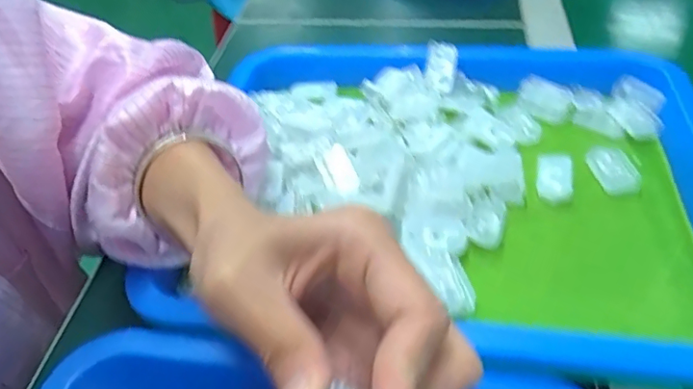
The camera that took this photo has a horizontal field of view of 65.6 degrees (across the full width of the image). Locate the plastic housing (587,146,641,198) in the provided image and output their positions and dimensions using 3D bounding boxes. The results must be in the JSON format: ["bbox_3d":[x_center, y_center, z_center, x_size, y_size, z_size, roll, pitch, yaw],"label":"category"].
[{"bbox_3d":[0.173,-0.016,0.348,0.023,0.008,0.039,-12,45,-8],"label":"plastic housing"}]

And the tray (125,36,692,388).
[{"bbox_3d":[0.074,-0.012,0.361,0.328,0.056,0.254,5,45,9],"label":"tray"}]

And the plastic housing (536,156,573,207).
[{"bbox_3d":[0.133,-0.011,0.346,0.021,0.007,0.037,8,46,12],"label":"plastic housing"}]

